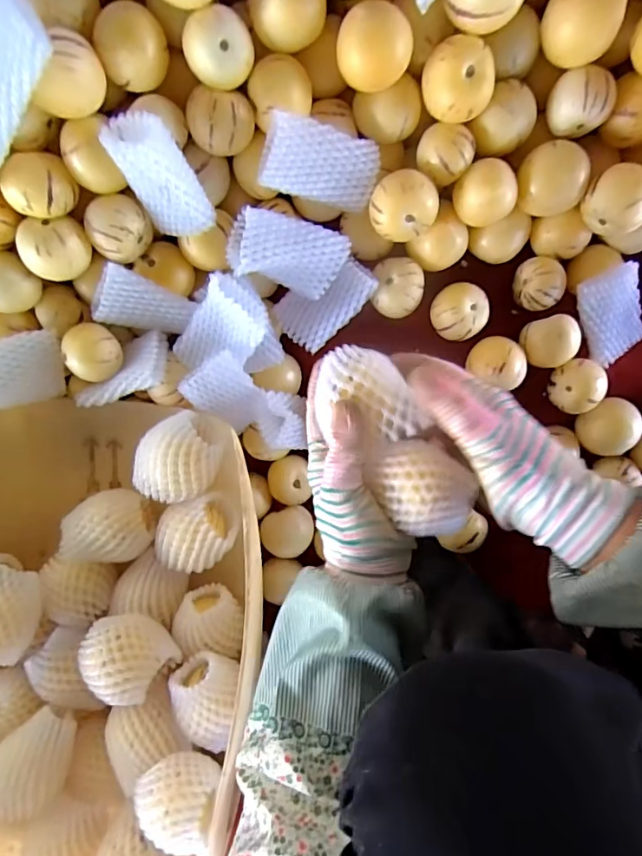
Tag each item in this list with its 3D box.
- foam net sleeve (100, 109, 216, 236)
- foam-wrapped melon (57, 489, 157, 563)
[{"bbox_3d":[-0.116,-0.181,0.367,0.052,0.087,0.028,7,69,19],"label":"foam net sleeve"},{"bbox_3d":[-0.176,0.080,0.433,0.085,0.049,0.059,-5,100,2],"label":"foam-wrapped melon"}]

